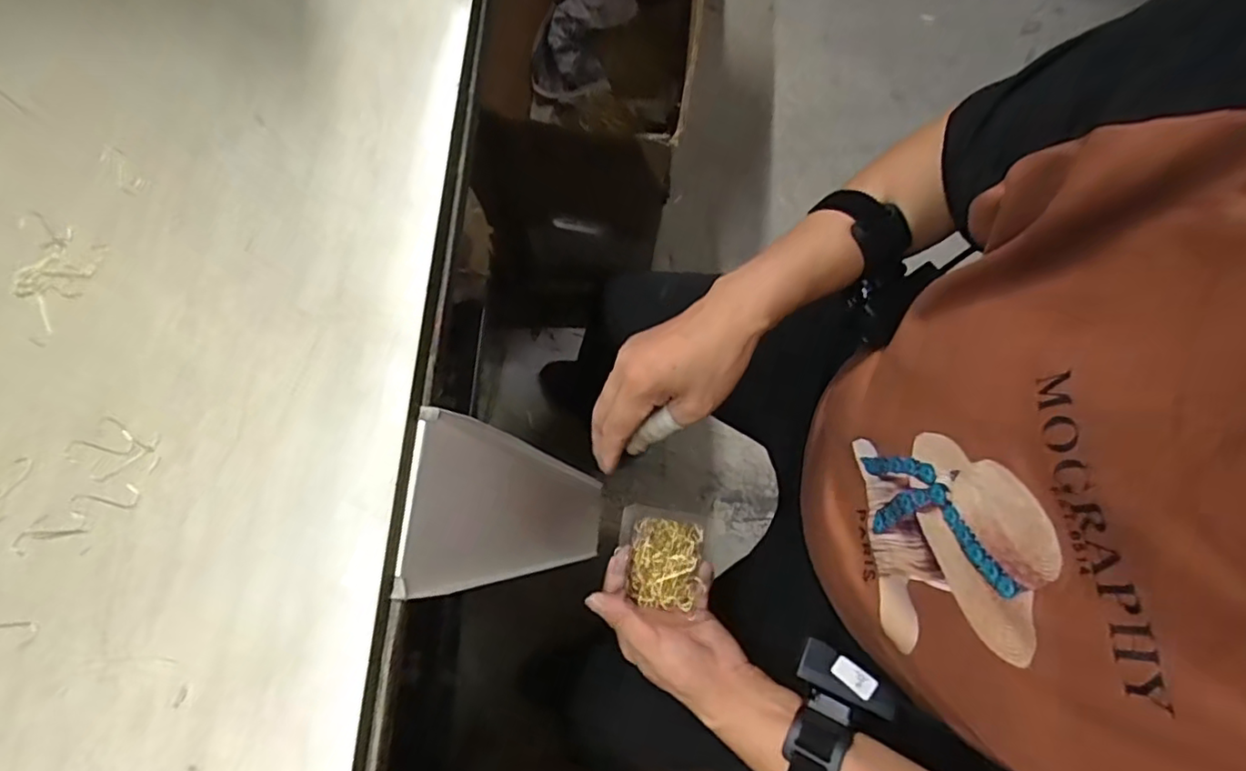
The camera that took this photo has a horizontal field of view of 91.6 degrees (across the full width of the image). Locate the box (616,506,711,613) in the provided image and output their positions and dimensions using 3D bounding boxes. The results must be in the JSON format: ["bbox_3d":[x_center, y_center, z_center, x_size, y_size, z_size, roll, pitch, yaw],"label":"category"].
[{"bbox_3d":[0.030,0.136,0.486,0.067,0.022,0.073,10,75,3],"label":"box"}]

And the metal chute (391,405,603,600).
[{"bbox_3d":[-0.078,0.090,0.434,0.162,0.010,0.112,19,72,-41],"label":"metal chute"}]

